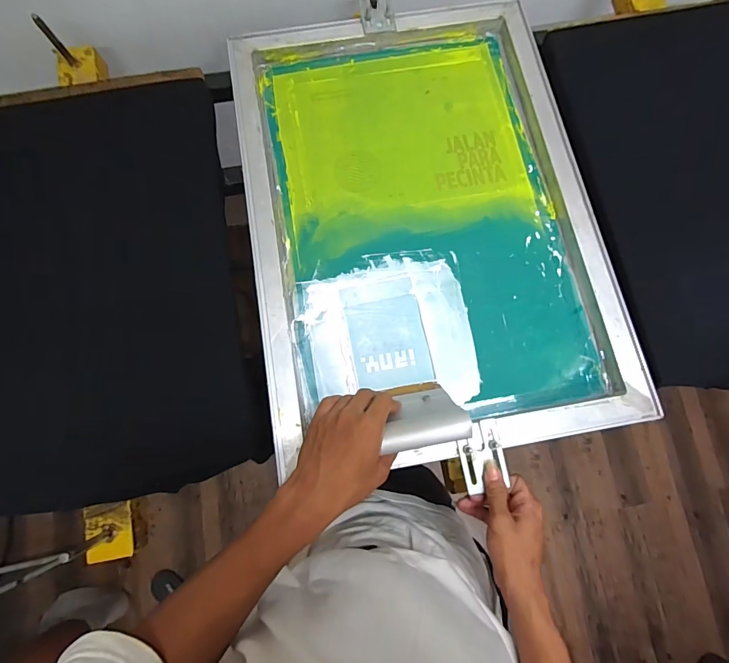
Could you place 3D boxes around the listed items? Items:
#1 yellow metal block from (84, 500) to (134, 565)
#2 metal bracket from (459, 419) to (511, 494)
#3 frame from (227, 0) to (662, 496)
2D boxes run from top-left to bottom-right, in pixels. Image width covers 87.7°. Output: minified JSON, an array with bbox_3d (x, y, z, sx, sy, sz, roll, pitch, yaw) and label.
[{"bbox_3d":[-0.329,0.258,0.488,0.054,0.019,0.069,-10,81,-3],"label":"yellow metal block"},{"bbox_3d":[0.139,0.148,0.450,0.050,0.010,0.078,-8,74,-2],"label":"metal bracket"},{"bbox_3d":[0.080,-0.167,0.536,0.469,0.051,0.653,-10,74,-3],"label":"frame"}]

